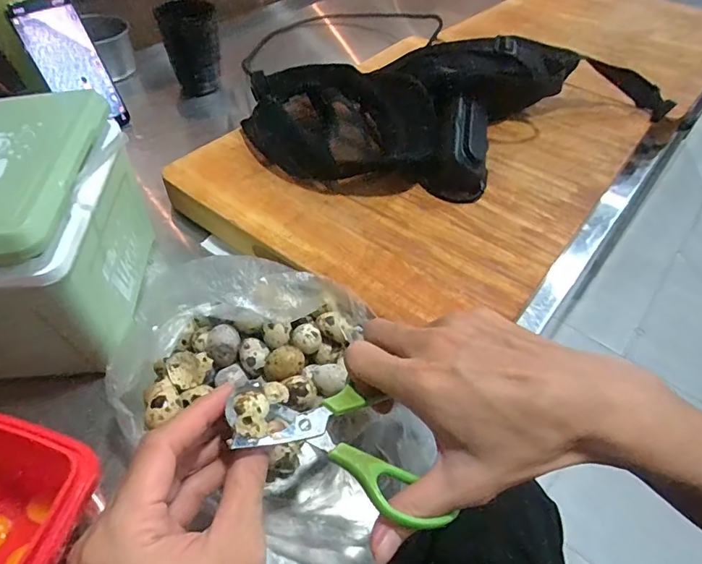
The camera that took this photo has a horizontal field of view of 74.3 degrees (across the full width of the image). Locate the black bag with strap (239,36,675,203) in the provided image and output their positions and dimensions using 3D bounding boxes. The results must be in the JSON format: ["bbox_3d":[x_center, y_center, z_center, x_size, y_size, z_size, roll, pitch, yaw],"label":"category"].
[{"bbox_3d":[0.095,-0.192,0.513,0.410,0.082,0.220,-10,50,-10],"label":"black bag with strap"}]

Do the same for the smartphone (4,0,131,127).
[{"bbox_3d":[-0.333,-0.257,0.555,0.071,0.147,0.009,-38,37,-30],"label":"smartphone"}]

